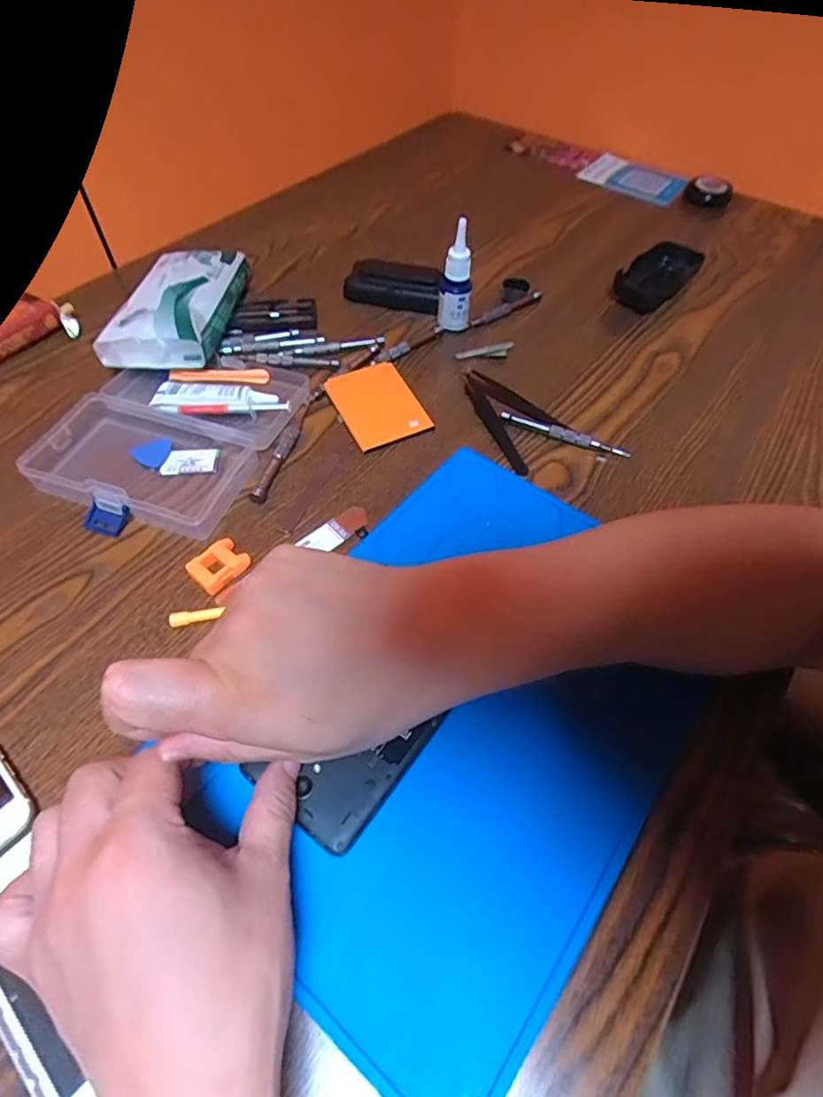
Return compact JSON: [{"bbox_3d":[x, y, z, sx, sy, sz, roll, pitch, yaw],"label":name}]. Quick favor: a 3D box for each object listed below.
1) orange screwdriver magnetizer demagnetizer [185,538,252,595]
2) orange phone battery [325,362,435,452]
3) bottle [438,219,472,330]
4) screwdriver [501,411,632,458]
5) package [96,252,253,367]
[{"bbox_3d":[-0.126,0.012,0.361,0.027,0.013,0.035,39,63,22],"label":"orange screwdriver magnetizer demagnetizer"},{"bbox_3d":[-0.028,-0.121,0.457,0.062,0.005,0.080,-25,70,-16],"label":"orange phone battery"},{"bbox_3d":[0.040,-0.241,0.492,0.025,0.090,0.022,-9,56,-8],"label":"bottle"},{"bbox_3d":[0.124,-0.093,0.442,0.104,0.009,0.009,21,57,12],"label":"screwdriver"},{"bbox_3d":[-0.210,-0.222,0.497,0.085,0.043,0.166,3,55,0],"label":"package"}]

